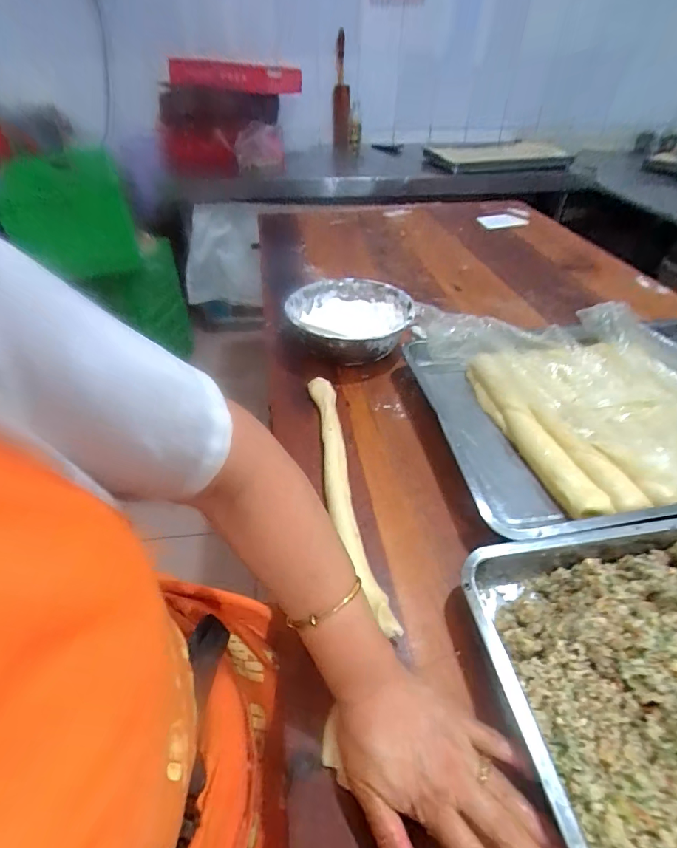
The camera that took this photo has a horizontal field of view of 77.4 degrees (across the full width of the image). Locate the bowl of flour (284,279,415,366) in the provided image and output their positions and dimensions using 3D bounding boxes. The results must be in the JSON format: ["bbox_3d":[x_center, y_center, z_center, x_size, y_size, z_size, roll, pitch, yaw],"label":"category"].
[{"bbox_3d":[0.020,-0.188,0.792,0.219,0.082,0.218,0,42,0],"label":"bowl of flour"}]

